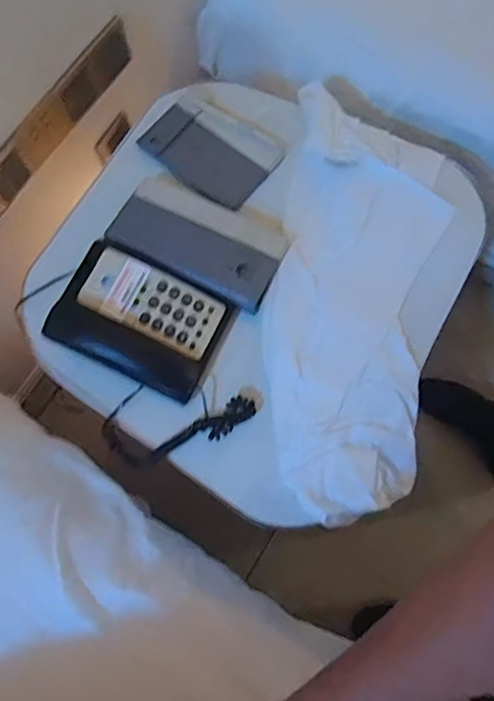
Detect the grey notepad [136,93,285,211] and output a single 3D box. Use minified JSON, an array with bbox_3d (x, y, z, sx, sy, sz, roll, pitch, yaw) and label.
[{"bbox_3d":[-0.057,-0.304,0.848,0.188,0.016,0.121,37,78,10],"label":"grey notepad"}]

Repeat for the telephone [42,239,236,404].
[{"bbox_3d":[-0.142,-0.045,0.740,0.213,0.045,0.156,25,76,8],"label":"telephone"}]

